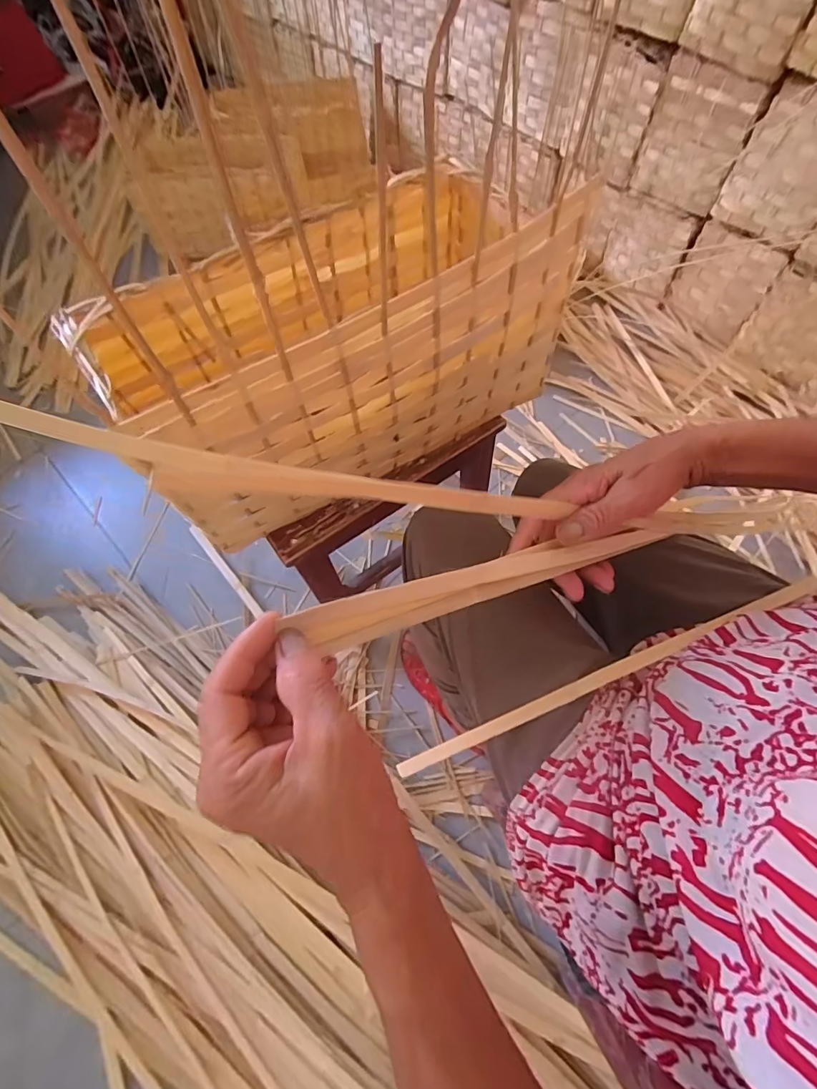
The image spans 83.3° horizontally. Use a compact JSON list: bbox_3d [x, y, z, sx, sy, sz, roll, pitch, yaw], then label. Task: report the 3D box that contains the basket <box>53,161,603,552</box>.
[{"bbox_3d":[-0.065,-0.204,0.449,0.405,0.247,0.220,-33,68,-12],"label":"basket"}]

